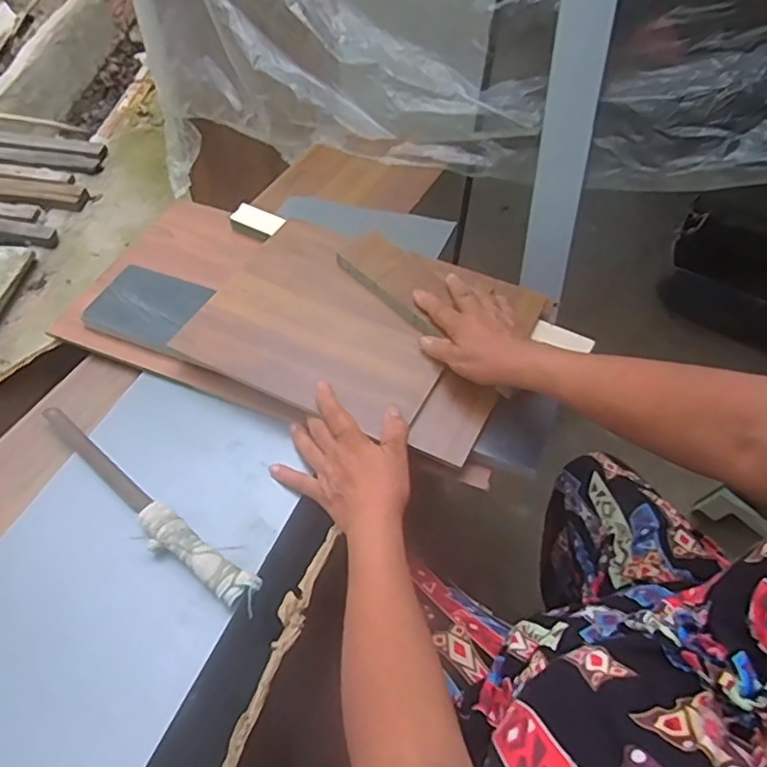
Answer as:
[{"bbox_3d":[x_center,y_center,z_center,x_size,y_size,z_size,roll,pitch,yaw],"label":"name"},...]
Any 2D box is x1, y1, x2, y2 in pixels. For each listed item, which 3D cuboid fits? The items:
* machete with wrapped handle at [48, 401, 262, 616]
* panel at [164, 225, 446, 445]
[{"bbox_3d":[-0.231,0.107,0.573,0.317,0.034,0.035,32,61,22],"label":"machete with wrapped handle"},{"bbox_3d":[-0.056,-0.072,0.676,0.268,0.012,0.226,22,58,17],"label":"panel"}]

